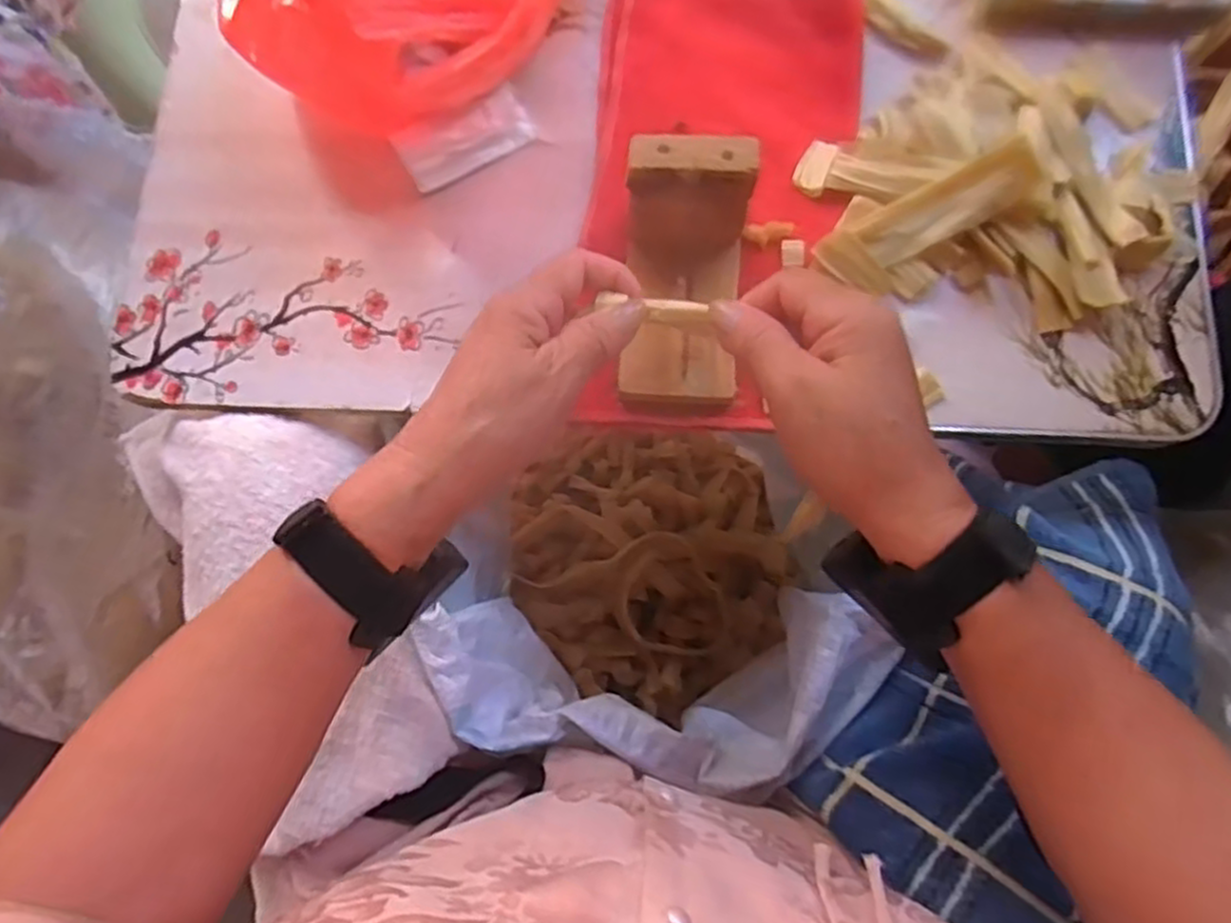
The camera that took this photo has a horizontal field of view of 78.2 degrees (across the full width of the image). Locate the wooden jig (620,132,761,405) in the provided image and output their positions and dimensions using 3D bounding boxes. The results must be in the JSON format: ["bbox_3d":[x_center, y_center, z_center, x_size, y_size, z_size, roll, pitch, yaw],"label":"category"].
[{"bbox_3d":[0.034,-0.088,0.372,0.058,0.078,0.105,3,77,2],"label":"wooden jig"}]

